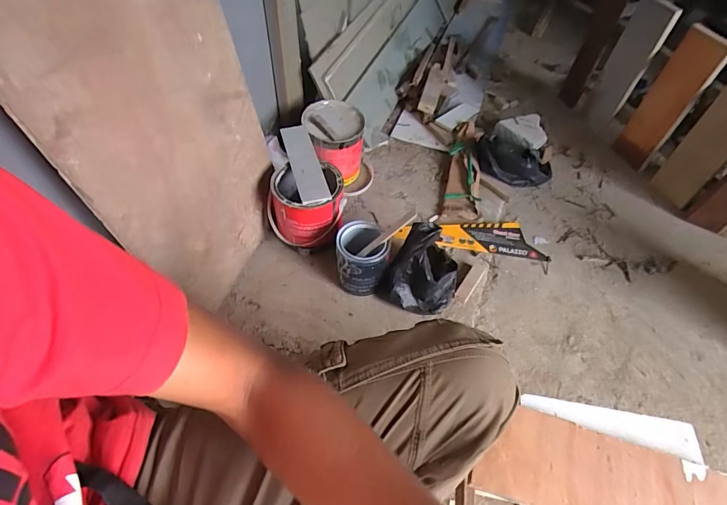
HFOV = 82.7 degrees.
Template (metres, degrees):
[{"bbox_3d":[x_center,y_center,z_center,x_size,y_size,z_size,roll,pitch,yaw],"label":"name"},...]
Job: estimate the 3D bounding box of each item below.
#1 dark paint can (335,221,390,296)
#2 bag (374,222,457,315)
[{"bbox_3d":[-0.001,0.013,0.875,0.105,0.121,0.111,6,54,4],"label":"dark paint can"},{"bbox_3d":[0.126,0.041,0.862,0.138,0.128,0.161,20,56,13],"label":"bag"}]

